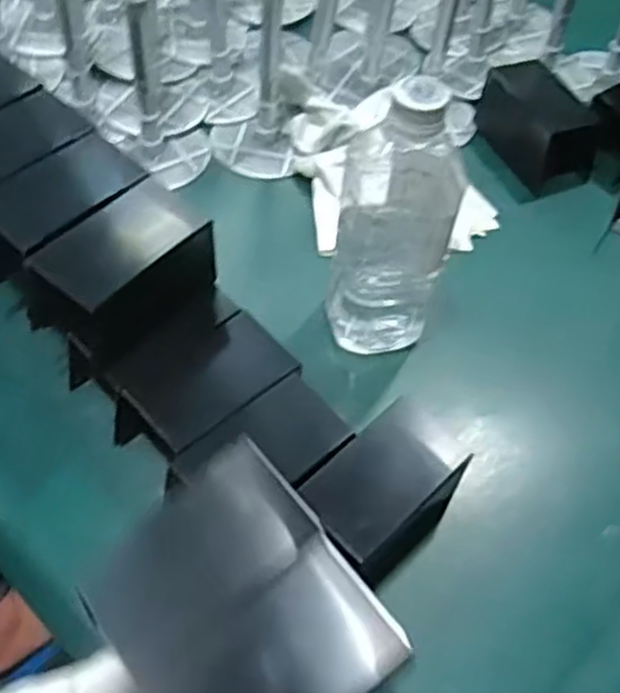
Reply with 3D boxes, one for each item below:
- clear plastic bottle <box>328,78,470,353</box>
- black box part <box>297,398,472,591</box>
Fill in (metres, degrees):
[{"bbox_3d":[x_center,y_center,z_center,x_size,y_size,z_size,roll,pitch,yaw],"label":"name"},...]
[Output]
[{"bbox_3d":[0.053,-0.079,0.486,0.070,0.198,0.079,13,56,5],"label":"clear plastic bottle"},{"bbox_3d":[0.042,0.088,0.451,0.090,0.058,0.059,-38,66,-26],"label":"black box part"}]

